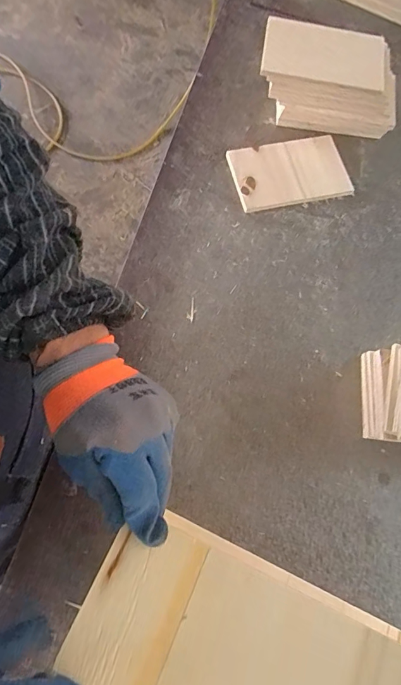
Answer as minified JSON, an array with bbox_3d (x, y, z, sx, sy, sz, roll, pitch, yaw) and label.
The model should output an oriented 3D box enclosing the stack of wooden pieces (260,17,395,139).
[{"bbox_3d":[0.208,-0.427,0.683,0.231,0.111,0.113,8,71,-4],"label":"stack of wooden pieces"}]

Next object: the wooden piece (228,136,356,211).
[{"bbox_3d":[0.144,-0.276,0.672,0.185,0.017,0.115,-15,72,-7],"label":"wooden piece"}]

